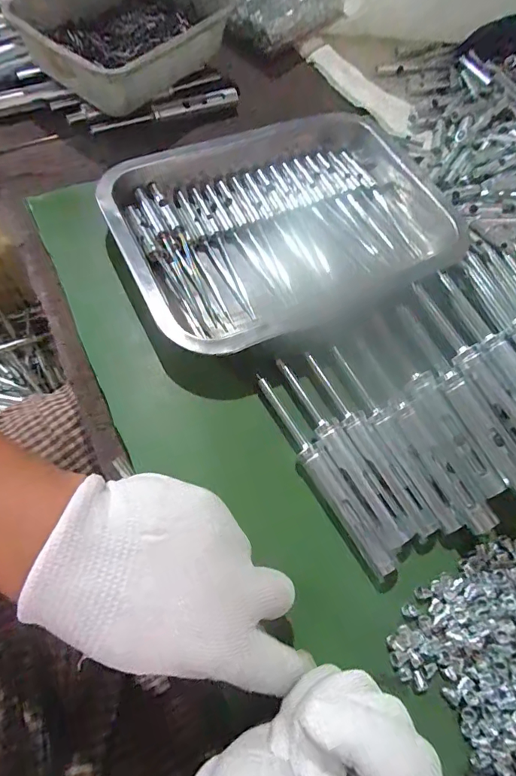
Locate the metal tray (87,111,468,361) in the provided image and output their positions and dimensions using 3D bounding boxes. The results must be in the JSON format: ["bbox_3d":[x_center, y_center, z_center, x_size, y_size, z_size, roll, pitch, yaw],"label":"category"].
[{"bbox_3d":[0.029,-0.145,0.368,0.283,0.036,0.166,-23,71,-16],"label":"metal tray"}]

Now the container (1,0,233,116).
[{"bbox_3d":[-0.120,-0.334,0.421,0.139,0.059,0.183,34,69,11],"label":"container"}]

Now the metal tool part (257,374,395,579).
[{"bbox_3d":[0.039,0.052,0.288,0.016,0.013,0.143,-30,73,-18],"label":"metal tool part"}]

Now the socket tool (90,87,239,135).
[{"bbox_3d":[-0.086,-0.262,0.425,0.144,0.015,0.016,-23,71,-16],"label":"socket tool"}]

